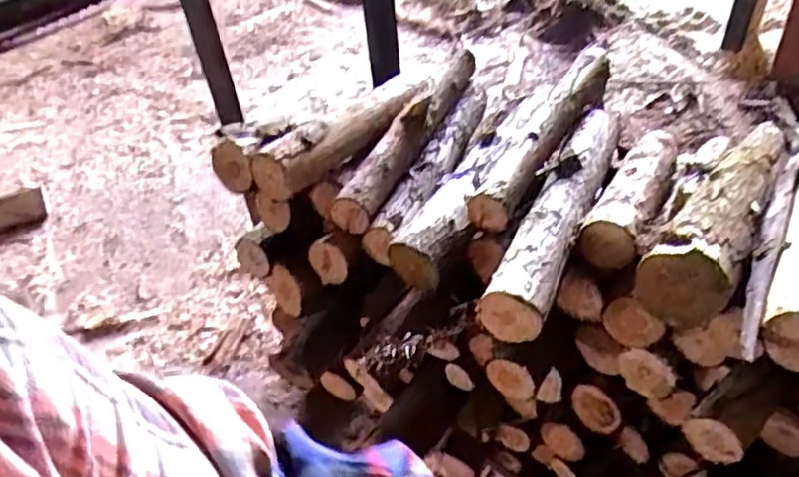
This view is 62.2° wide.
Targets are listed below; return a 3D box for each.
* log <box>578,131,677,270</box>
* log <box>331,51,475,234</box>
[{"bbox_3d":[0.368,-0.083,1.019,0.080,0.073,0.436,19,37,22],"label":"log"},{"bbox_3d":[0.017,-0.185,1.169,0.071,0.059,0.454,18,50,21],"label":"log"}]

